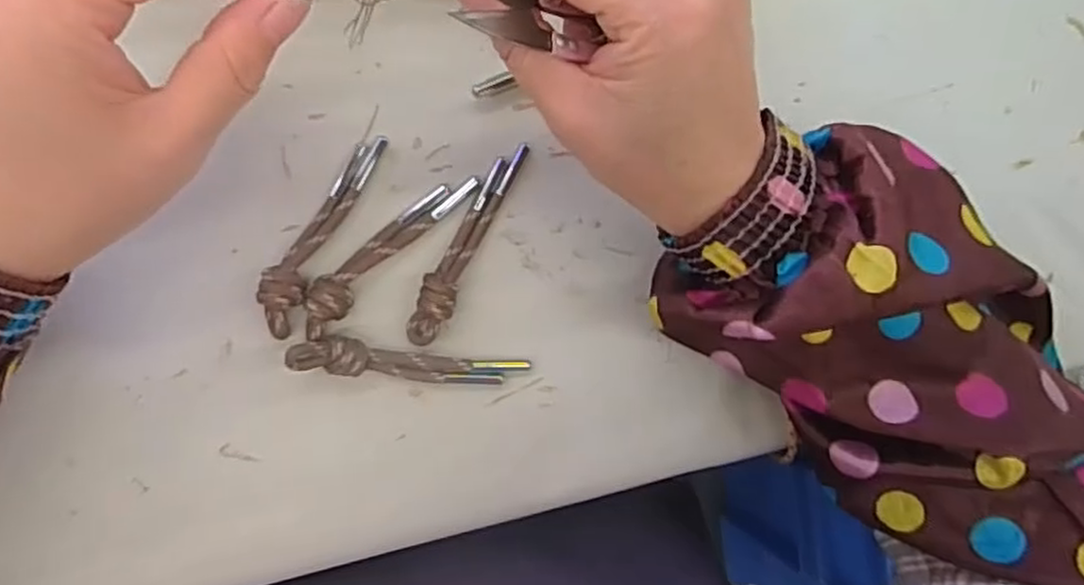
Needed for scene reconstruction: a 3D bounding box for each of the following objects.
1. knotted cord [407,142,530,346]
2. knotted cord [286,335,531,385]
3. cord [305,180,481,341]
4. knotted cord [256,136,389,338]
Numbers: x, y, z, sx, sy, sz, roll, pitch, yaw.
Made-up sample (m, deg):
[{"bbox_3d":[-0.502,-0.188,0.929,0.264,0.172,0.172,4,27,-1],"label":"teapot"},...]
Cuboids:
[{"bbox_3d":[-0.030,-0.021,0.293,0.016,0.016,0.089,25,87,-9],"label":"knotted cord"},{"bbox_3d":[-0.050,0.028,0.286,0.090,0.019,0.014,8,89,-9],"label":"knotted cord"},{"bbox_3d":[-0.060,-0.017,0.288,0.088,0.018,0.016,-42,97,-6],"label":"cord"},{"bbox_3d":[-0.088,-0.025,0.284,0.017,0.017,0.086,27,86,-9],"label":"knotted cord"}]

